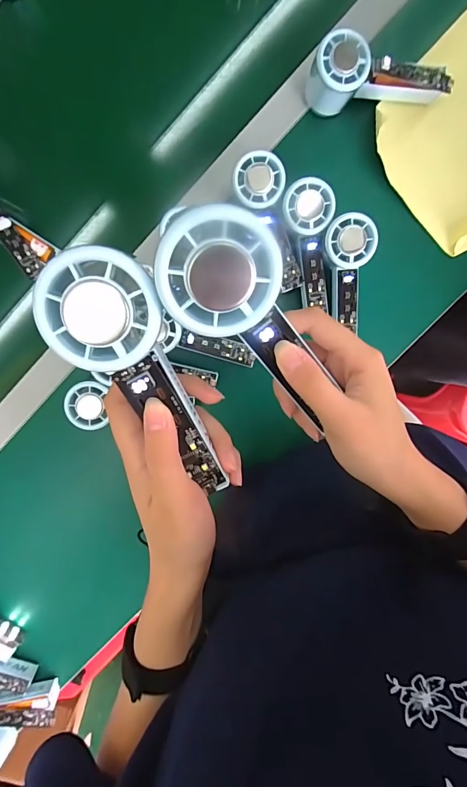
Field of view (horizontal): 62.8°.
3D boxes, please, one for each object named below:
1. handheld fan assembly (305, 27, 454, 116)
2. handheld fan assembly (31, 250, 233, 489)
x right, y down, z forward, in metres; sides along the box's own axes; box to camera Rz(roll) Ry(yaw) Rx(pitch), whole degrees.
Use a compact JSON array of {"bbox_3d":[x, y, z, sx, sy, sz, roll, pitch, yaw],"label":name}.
[{"bbox_3d":[0.162,-0.349,0.431,0.151,0.059,0.050,9,98,-2],"label":"handheld fan assembly"},{"bbox_3d":[-0.044,-0.005,0.209,0.053,0.022,0.148,-26,119,4],"label":"handheld fan assembly"}]

